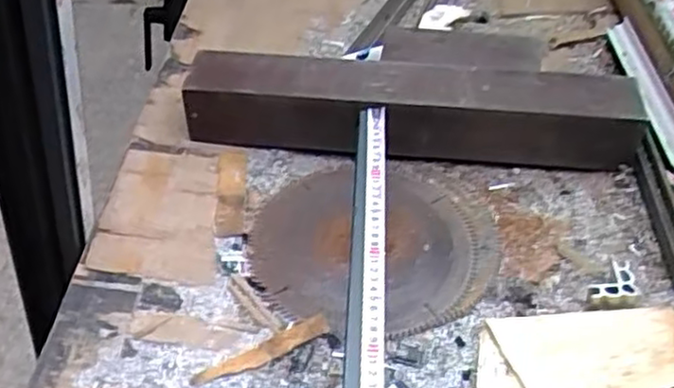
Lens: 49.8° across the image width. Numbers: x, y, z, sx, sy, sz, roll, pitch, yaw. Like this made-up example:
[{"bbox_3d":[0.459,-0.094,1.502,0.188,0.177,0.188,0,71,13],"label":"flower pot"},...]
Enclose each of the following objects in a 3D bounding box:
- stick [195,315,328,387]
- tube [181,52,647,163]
[{"bbox_3d":[-0.070,0.150,0.688,0.134,0.005,0.023,-24,48,-21],"label":"stick"},{"bbox_3d":[0.088,-0.105,0.864,0.528,0.099,0.080,1,44,4],"label":"tube"}]

